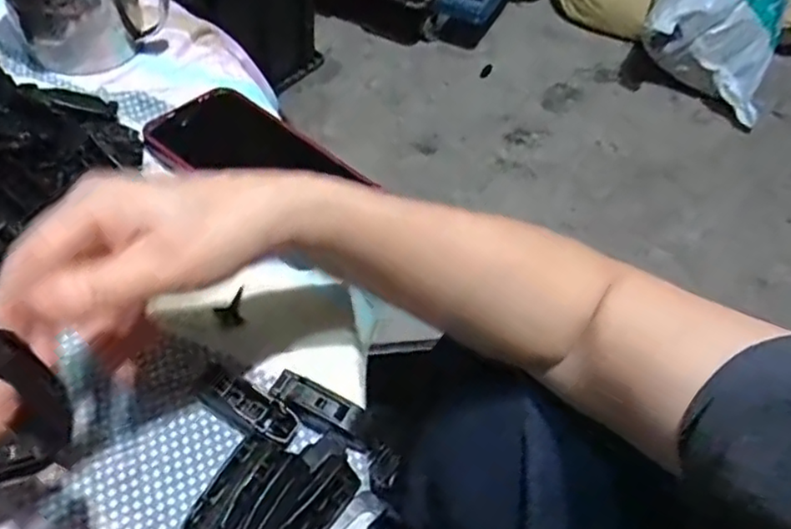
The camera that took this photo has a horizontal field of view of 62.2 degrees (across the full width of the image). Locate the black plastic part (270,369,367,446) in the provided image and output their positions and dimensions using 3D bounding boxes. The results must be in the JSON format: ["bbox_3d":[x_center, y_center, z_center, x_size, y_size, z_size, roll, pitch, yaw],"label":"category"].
[{"bbox_3d":[-0.037,0.073,0.330,0.051,0.015,0.017,27,56,15],"label":"black plastic part"}]

